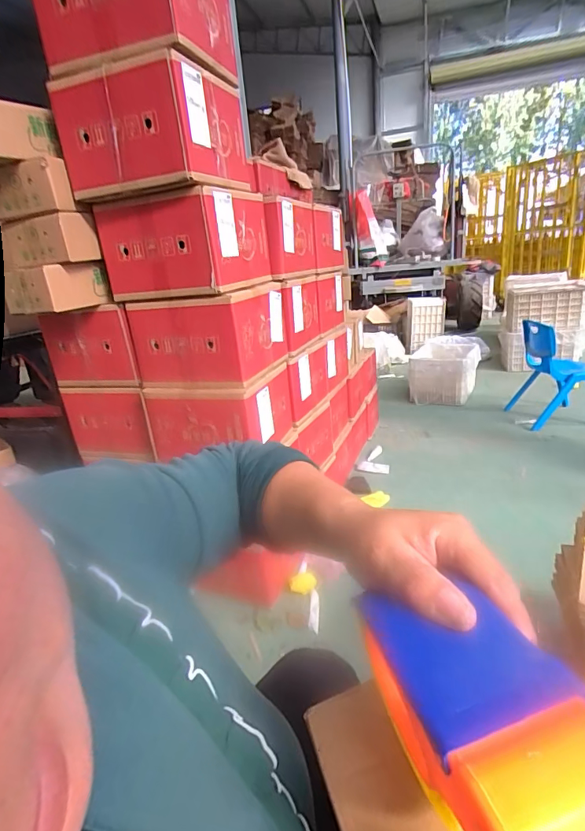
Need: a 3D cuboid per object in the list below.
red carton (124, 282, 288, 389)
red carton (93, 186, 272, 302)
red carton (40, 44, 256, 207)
[{"bbox_3d":[-0.213,-0.214,1.163,0.312,0.204,0.269,2,21,18],"label":"red carton"},{"bbox_3d":[-0.254,-0.419,1.096,0.317,0.208,0.283,2,21,18],"label":"red carton"},{"bbox_3d":[-0.309,-0.630,1.028,0.325,0.228,0.307,2,21,18],"label":"red carton"}]

